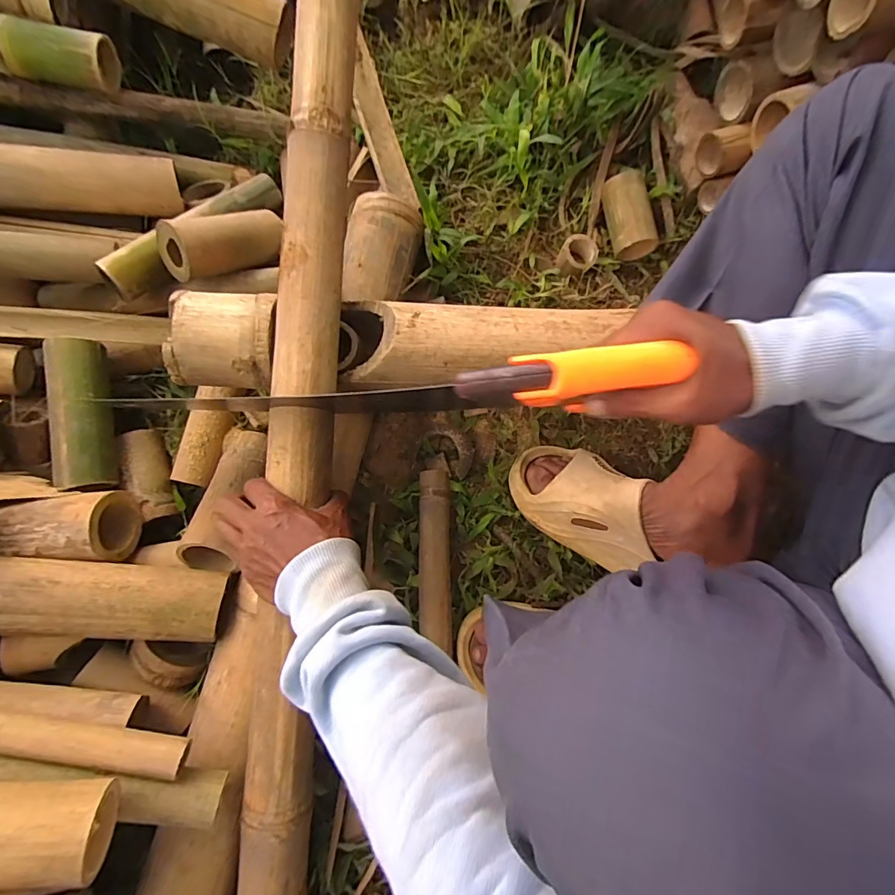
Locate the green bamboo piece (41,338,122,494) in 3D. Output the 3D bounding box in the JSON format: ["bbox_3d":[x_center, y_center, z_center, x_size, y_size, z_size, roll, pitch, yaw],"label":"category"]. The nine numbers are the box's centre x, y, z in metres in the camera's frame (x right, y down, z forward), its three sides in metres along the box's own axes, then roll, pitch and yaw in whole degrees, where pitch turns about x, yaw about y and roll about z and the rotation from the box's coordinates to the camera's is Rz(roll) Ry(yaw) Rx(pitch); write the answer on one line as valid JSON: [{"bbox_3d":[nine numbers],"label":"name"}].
[{"bbox_3d":[-0.380,-0.035,0.483,0.042,0.043,0.154,-8,79,-2],"label":"green bamboo piece"}]

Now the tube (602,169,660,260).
[{"bbox_3d":[0.246,-0.313,0.627,0.048,0.040,0.105,-6,79,-2],"label":"tube"}]

